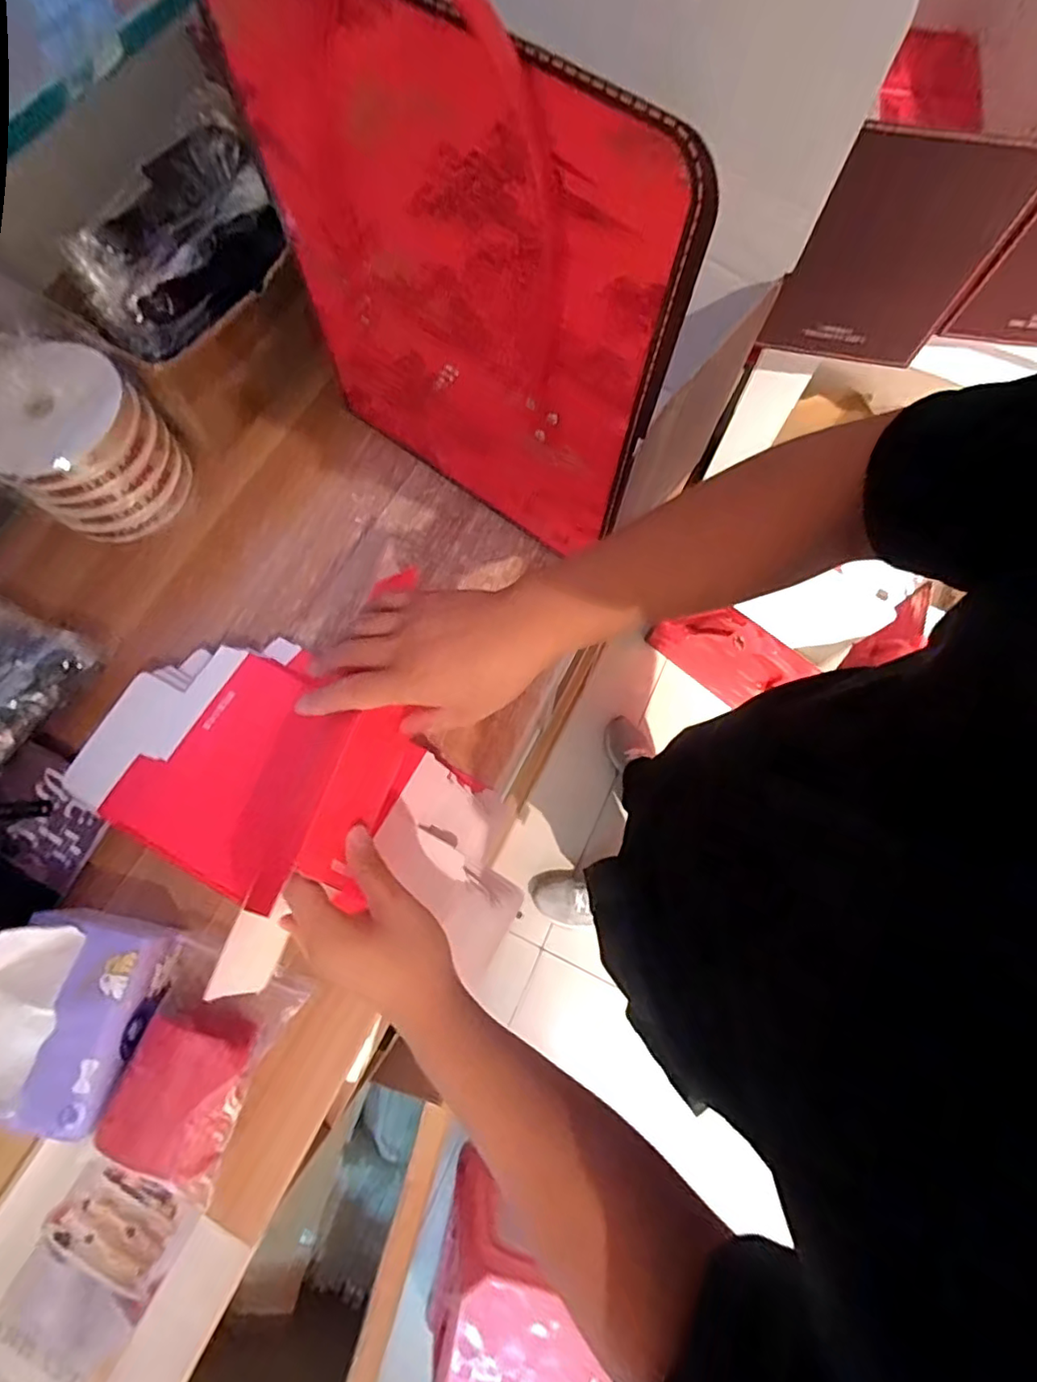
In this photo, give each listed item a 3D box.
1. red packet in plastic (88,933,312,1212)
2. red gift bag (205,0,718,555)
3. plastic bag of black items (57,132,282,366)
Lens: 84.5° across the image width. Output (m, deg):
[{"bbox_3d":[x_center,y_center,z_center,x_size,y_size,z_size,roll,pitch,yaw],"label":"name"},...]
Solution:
[{"bbox_3d":[-0.250,0.288,0.443,0.105,0.050,0.152,21,74,6],"label":"red packet in plastic"},{"bbox_3d":[-0.050,-0.270,0.438,0.337,0.377,0.019,37,76,10],"label":"red gift bag"},{"bbox_3d":[-0.309,-0.425,0.541,0.113,0.070,0.225,32,75,9],"label":"plastic bag of black items"}]

